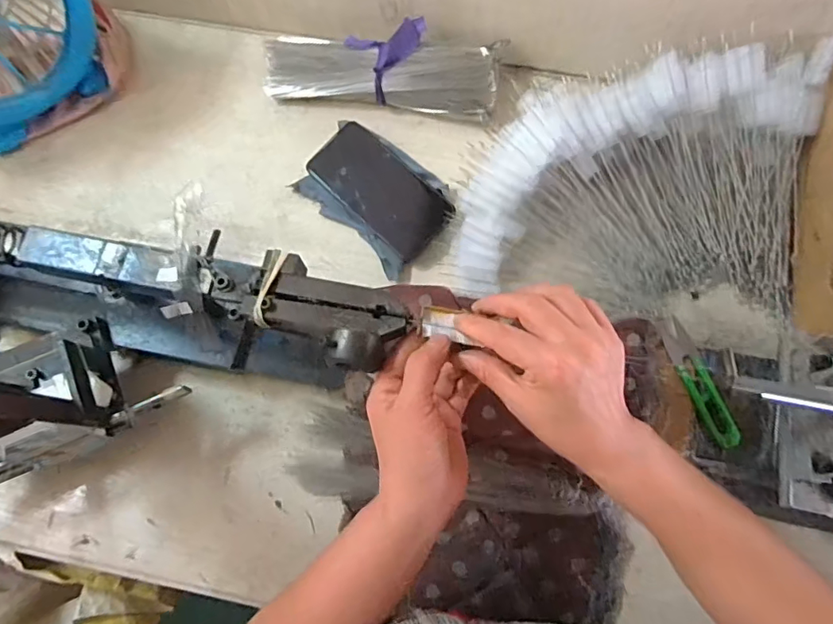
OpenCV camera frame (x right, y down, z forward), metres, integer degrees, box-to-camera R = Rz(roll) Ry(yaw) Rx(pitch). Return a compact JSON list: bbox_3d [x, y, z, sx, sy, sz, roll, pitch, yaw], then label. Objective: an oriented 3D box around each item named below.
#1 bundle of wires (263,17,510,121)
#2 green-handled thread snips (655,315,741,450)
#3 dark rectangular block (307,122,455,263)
[{"bbox_3d":[-0.038,-0.272,0.571,0.257,0.076,0.085,9,74,3],"label":"bundle of wires"},{"bbox_3d":[0.246,0.060,0.451,0.024,0.009,0.115,-21,74,-6],"label":"green-handled thread snips"},{"bbox_3d":[-0.038,-0.133,0.557,0.079,0.009,0.157,-45,82,-5],"label":"dark rectangular block"}]

